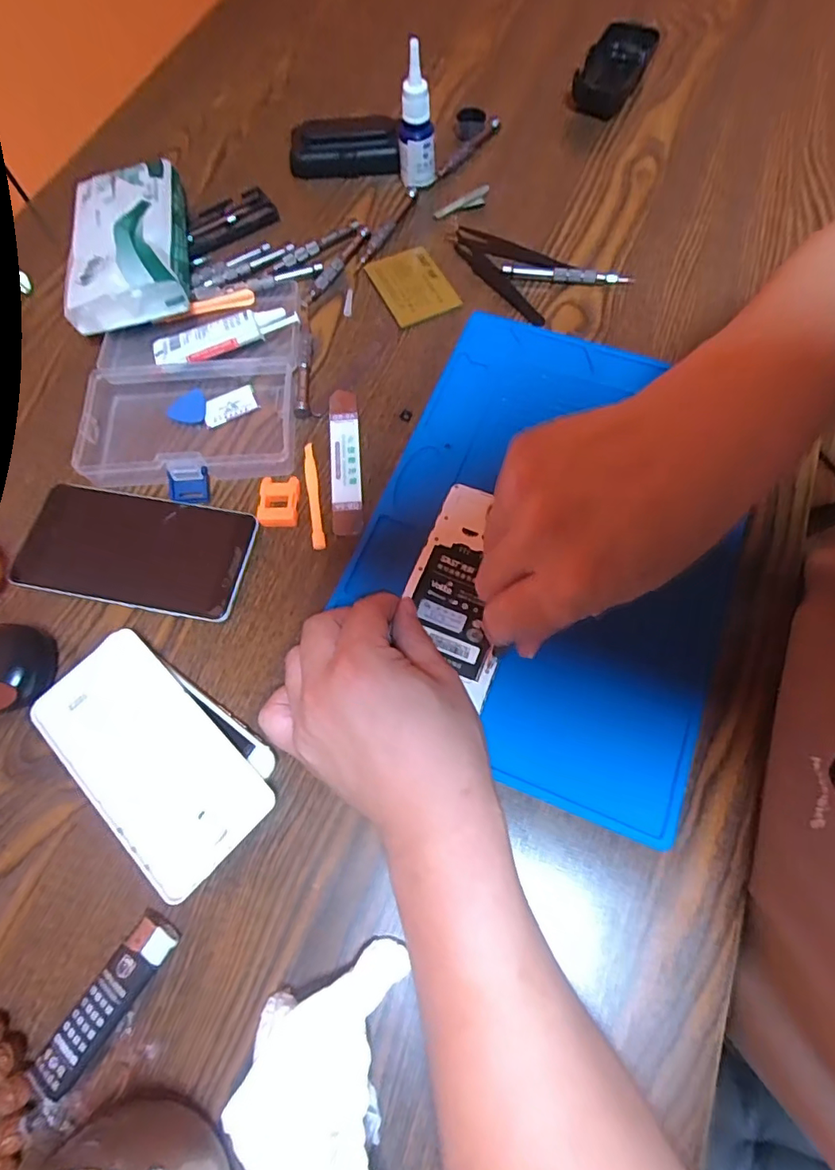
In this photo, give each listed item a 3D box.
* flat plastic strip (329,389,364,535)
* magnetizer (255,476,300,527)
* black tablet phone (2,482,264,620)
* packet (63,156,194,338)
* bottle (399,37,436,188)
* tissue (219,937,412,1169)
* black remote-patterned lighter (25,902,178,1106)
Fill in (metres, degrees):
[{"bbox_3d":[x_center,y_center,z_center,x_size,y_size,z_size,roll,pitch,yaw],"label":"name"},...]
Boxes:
[{"bbox_3d":[-0.051,-0.089,0.372,0.021,0.004,0.116,-5,69,-1],"label":"flat plastic strip"},{"bbox_3d":[-0.094,-0.057,0.358,0.025,0.010,0.035,0,69,1],"label":"magnetizer"},{"bbox_3d":[-0.189,-0.024,0.349,0.154,0.009,0.076,11,70,5],"label":"black tablet phone"},{"bbox_3d":[-0.235,-0.280,0.425,0.089,0.043,0.169,-13,70,-3],"label":"packet"},{"bbox_3d":[0.000,-0.379,0.431,0.023,0.090,0.023,-35,72,-11],"label":"bottle"},{"bbox_3d":[-0.042,0.251,0.237,0.079,0.020,0.140,-6,69,-1],"label":"tissue"},{"bbox_3d":[-0.153,0.206,0.260,0.023,0.012,0.080,32,73,12],"label":"black remote-patterned lighter"}]

